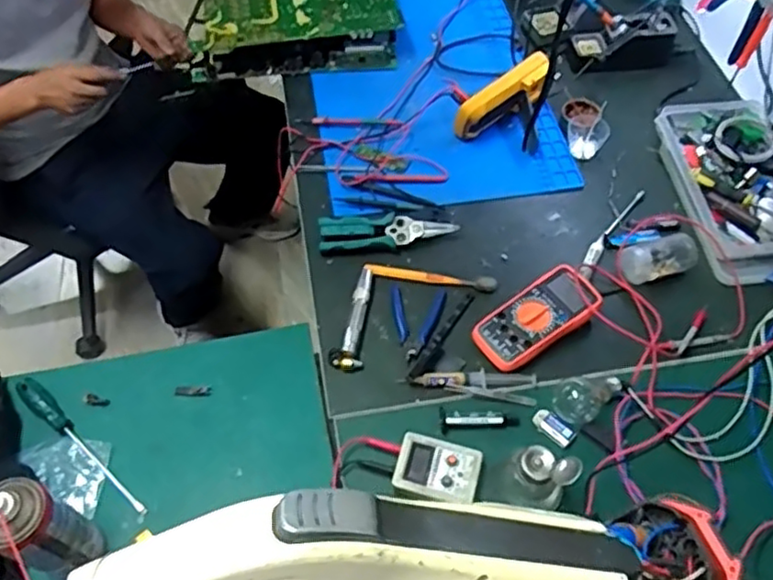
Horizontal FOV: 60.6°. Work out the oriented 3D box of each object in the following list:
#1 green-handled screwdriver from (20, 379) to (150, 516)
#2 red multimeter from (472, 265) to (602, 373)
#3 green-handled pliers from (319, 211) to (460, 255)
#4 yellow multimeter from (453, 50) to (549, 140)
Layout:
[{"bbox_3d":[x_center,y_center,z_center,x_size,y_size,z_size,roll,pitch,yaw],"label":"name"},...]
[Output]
[{"bbox_3d":[-0.377,0.188,0.809,0.226,0.021,0.026,43,65,9],"label":"green-handled screwdriver"},{"bbox_3d":[0.197,0.040,0.876,0.172,0.041,0.081,-31,62,-19],"label":"red multimeter"},{"bbox_3d":[0.001,-0.082,0.961,0.194,0.029,0.063,-2,56,-2],"label":"green-handled pliers"},{"bbox_3d":[0.190,-0.308,1.075,0.197,0.085,0.035,-37,64,-22],"label":"yellow multimeter"}]

